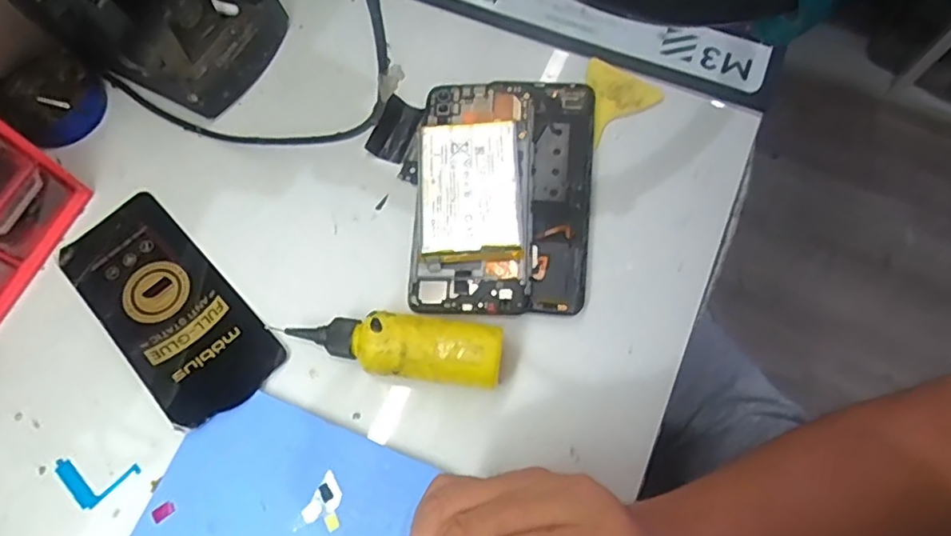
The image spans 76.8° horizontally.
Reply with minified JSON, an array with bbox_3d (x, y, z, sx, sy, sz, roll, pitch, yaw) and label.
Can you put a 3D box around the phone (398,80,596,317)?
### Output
[{"bbox_3d":[0.016,-0.051,0.382,0.116,0.017,0.166,5,70,3],"label":"phone"}]

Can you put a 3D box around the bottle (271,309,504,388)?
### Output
[{"bbox_3d":[-0.046,0.044,0.339,0.119,0.036,0.033,8,70,4],"label":"bottle"}]

